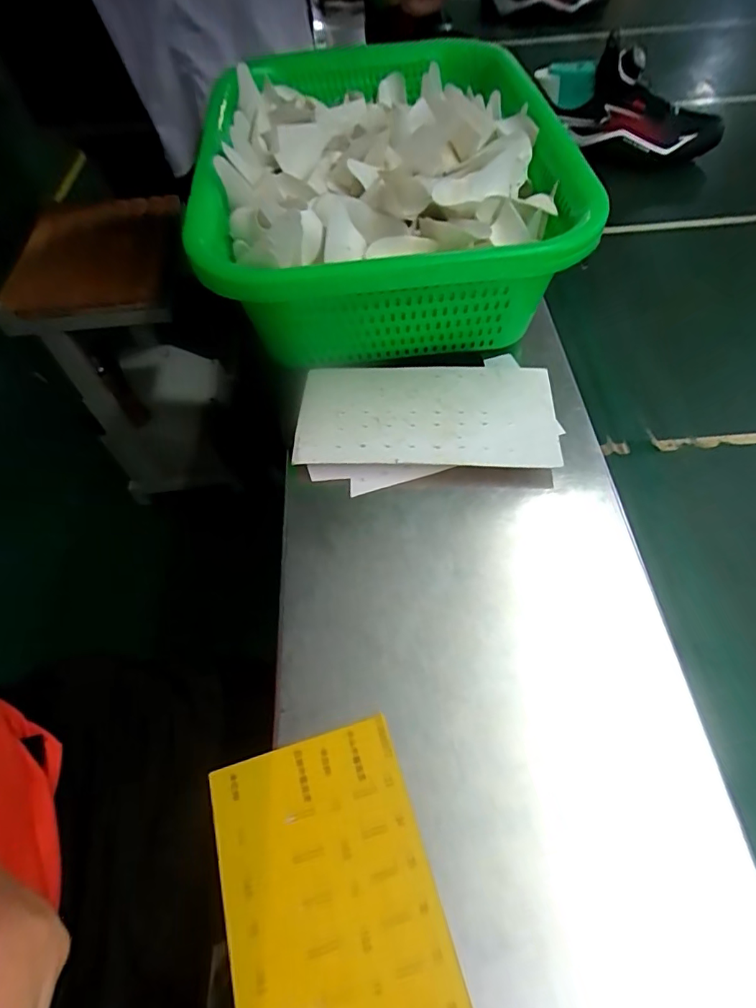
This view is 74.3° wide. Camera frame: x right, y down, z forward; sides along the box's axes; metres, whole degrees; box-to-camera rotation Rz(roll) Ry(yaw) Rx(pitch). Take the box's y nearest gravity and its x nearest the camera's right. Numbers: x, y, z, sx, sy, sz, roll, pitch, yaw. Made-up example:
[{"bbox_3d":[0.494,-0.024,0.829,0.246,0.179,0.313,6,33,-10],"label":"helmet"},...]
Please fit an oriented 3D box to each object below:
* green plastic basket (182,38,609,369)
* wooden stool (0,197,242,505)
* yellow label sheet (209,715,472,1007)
[{"bbox_3d":[0.003,-0.294,0.472,0.292,0.124,0.436,-9,56,0],"label":"green plastic basket"},{"bbox_3d":[-0.538,-0.332,1.187,0.323,0.567,0.374,-10,56,0],"label":"wooden stool"},{"bbox_3d":[-0.015,0.208,0.223,0.097,0.004,0.189,-16,59,-8],"label":"yellow label sheet"}]

